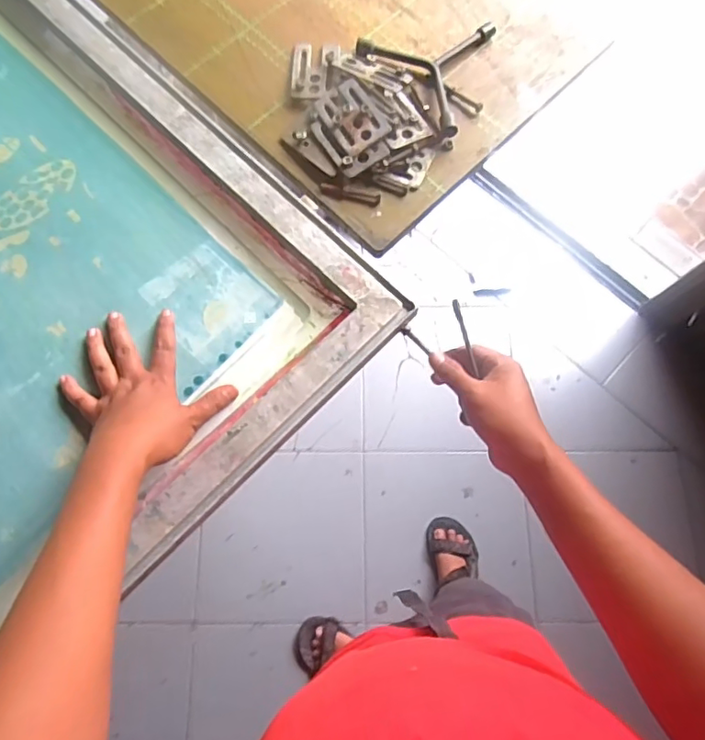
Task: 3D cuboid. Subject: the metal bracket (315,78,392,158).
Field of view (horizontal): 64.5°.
[{"bbox_3d":[-0.001,-0.261,0.573,0.053,0.005,0.077,-34,76,1],"label":"metal bracket"}]

